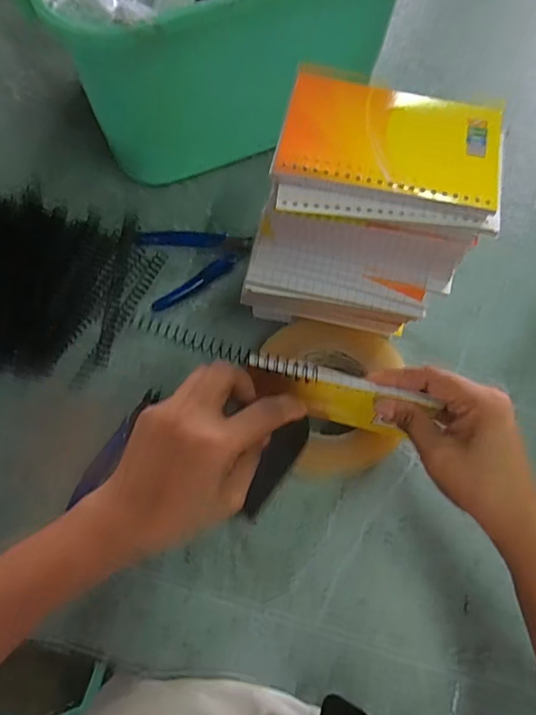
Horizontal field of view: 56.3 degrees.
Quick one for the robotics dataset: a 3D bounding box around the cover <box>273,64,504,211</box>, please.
[{"bbox_3d":[0.076,-0.137,0.306,0.130,0.009,0.084,11,70,4],"label":"cover"}]

